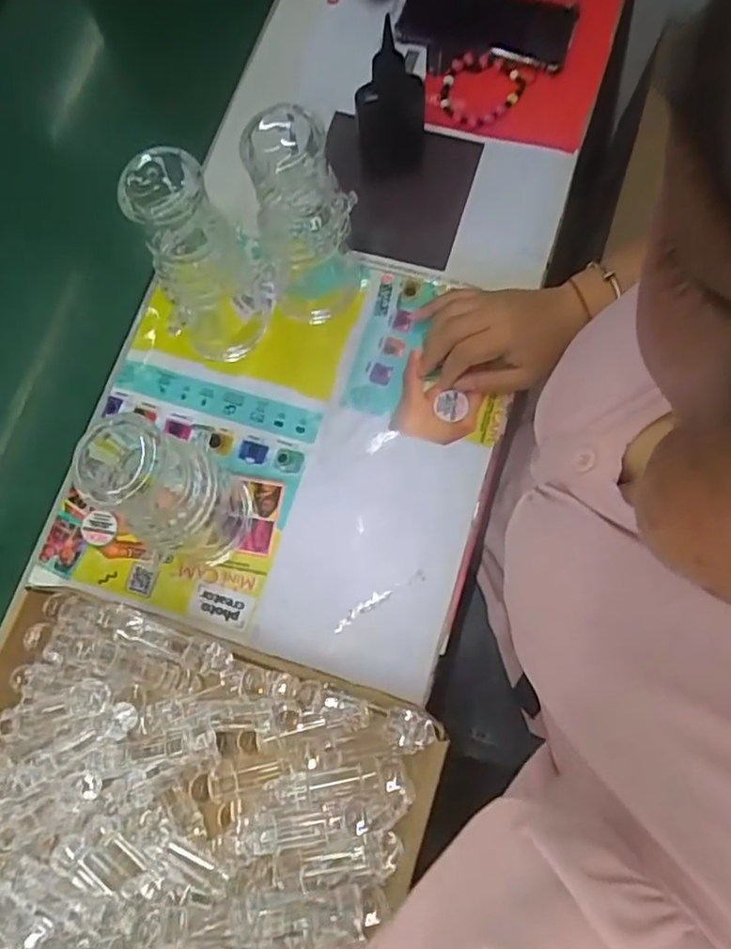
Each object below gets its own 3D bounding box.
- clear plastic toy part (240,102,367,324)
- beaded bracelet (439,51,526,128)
[{"bbox_3d":[-0.042,-0.185,0.460,0.074,0.174,0.059,-9,76,-1],"label":"clear plastic toy part"},{"bbox_3d":[0.107,-0.355,0.571,0.072,0.010,0.076,0,76,1],"label":"beaded bracelet"}]

